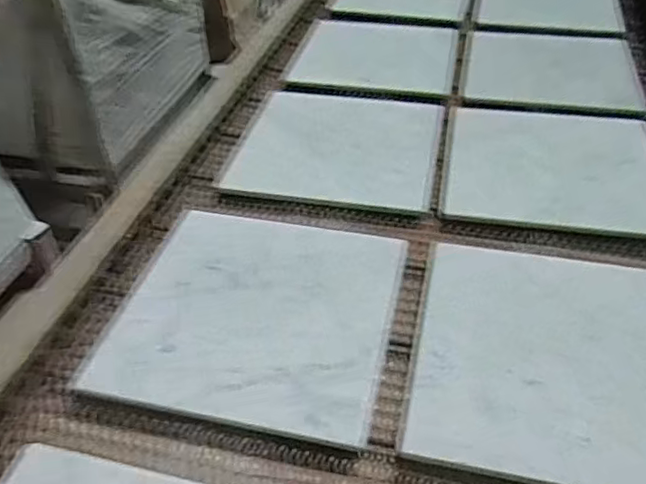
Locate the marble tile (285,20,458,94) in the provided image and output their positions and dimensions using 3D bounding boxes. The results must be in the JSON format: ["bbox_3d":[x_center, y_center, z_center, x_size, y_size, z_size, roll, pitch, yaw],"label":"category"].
[{"bbox_3d":[0.107,-0.376,1.232,0.304,0.024,0.336,6,42,11],"label":"marble tile"}]

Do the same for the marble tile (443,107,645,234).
[{"bbox_3d":[0.346,-0.124,0.930,0.302,0.009,0.302,6,42,11],"label":"marble tile"}]

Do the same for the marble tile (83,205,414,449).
[{"bbox_3d":[-0.070,0.070,0.716,0.298,0.010,0.293,7,42,12],"label":"marble tile"}]

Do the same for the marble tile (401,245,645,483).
[{"bbox_3d":[0.255,0.118,0.647,0.302,0.019,0.288,8,42,13],"label":"marble tile"}]

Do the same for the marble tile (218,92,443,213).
[{"bbox_3d":[0.028,-0.161,0.975,0.301,0.019,0.276,7,42,12],"label":"marble tile"}]

